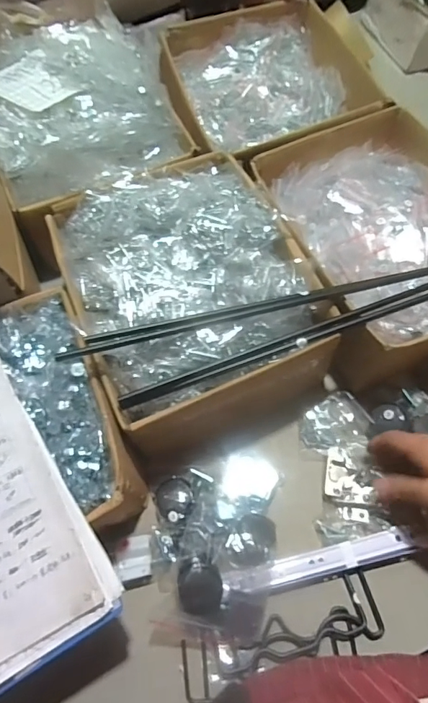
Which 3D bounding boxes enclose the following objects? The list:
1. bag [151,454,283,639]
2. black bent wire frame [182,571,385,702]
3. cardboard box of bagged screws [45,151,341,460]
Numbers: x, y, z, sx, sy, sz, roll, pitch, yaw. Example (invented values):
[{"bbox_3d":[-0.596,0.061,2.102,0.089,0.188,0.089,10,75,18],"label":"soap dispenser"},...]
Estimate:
[{"bbox_3d":[-0.001,0.192,0.471,0.132,0.058,0.180,7,64,6],"label":"bag"},{"bbox_3d":[0.068,0.286,0.445,0.205,0.019,0.059,-18,64,-6],"label":"black bent wire frame"},{"bbox_3d":[-0.028,-0.072,0.548,0.262,0.144,0.329,-23,65,-9],"label":"cardboard box of bagged screws"}]

